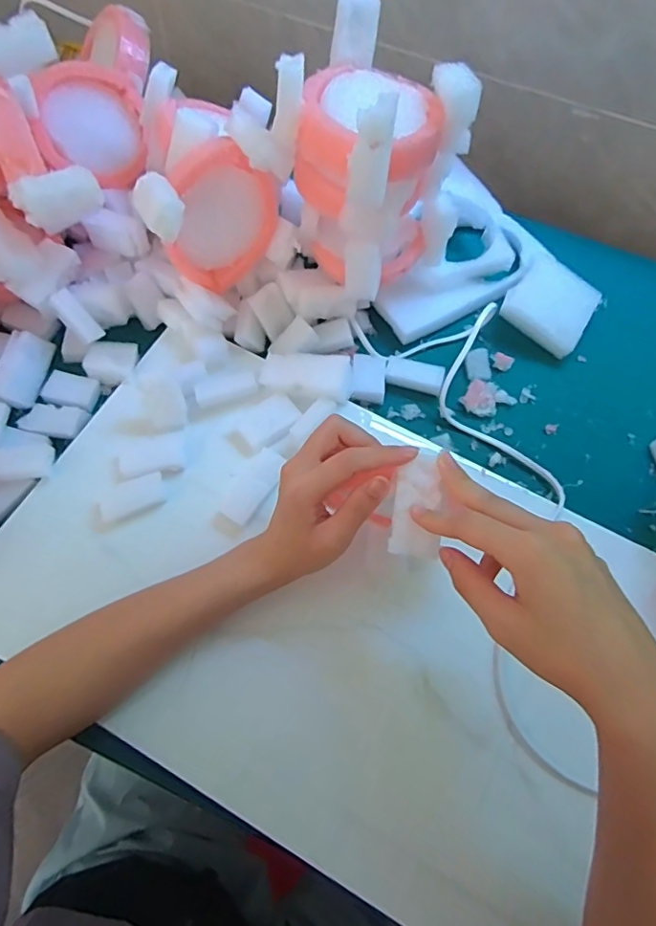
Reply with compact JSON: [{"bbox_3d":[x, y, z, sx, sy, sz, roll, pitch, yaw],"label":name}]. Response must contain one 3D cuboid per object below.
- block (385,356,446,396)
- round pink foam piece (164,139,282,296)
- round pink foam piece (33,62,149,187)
[{"bbox_3d":[0.077,-0.077,0.480,0.050,0.010,0.028,10,66,3],"label":"block"},{"bbox_3d":[-0.087,-0.195,0.442,0.098,0.104,0.041,-37,72,-16],"label":"round pink foam piece"},{"bbox_3d":[-0.208,-0.302,0.483,0.094,0.025,0.093,-6,104,-24],"label":"round pink foam piece"}]

